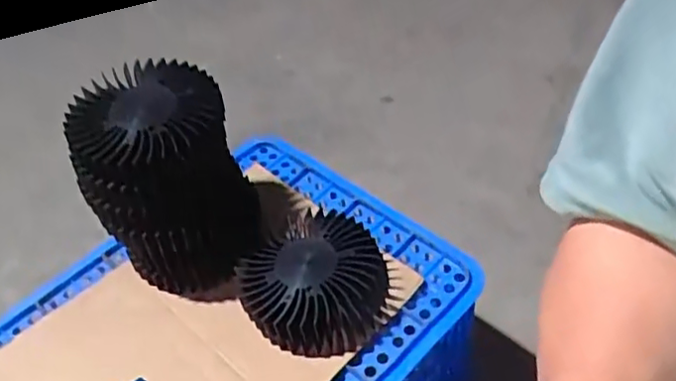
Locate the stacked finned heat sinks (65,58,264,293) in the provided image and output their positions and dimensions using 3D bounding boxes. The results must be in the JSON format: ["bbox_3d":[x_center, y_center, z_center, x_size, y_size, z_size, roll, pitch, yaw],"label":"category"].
[{"bbox_3d":[-0.190,0.000,0.734,0.169,0.249,0.147,-19,47,-11],"label":"stacked finned heat sinks"}]

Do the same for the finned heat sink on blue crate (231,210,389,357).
[{"bbox_3d":[-0.026,0.103,0.719,0.147,0.081,0.156,-3,46,3],"label":"finned heat sink on blue crate"}]

